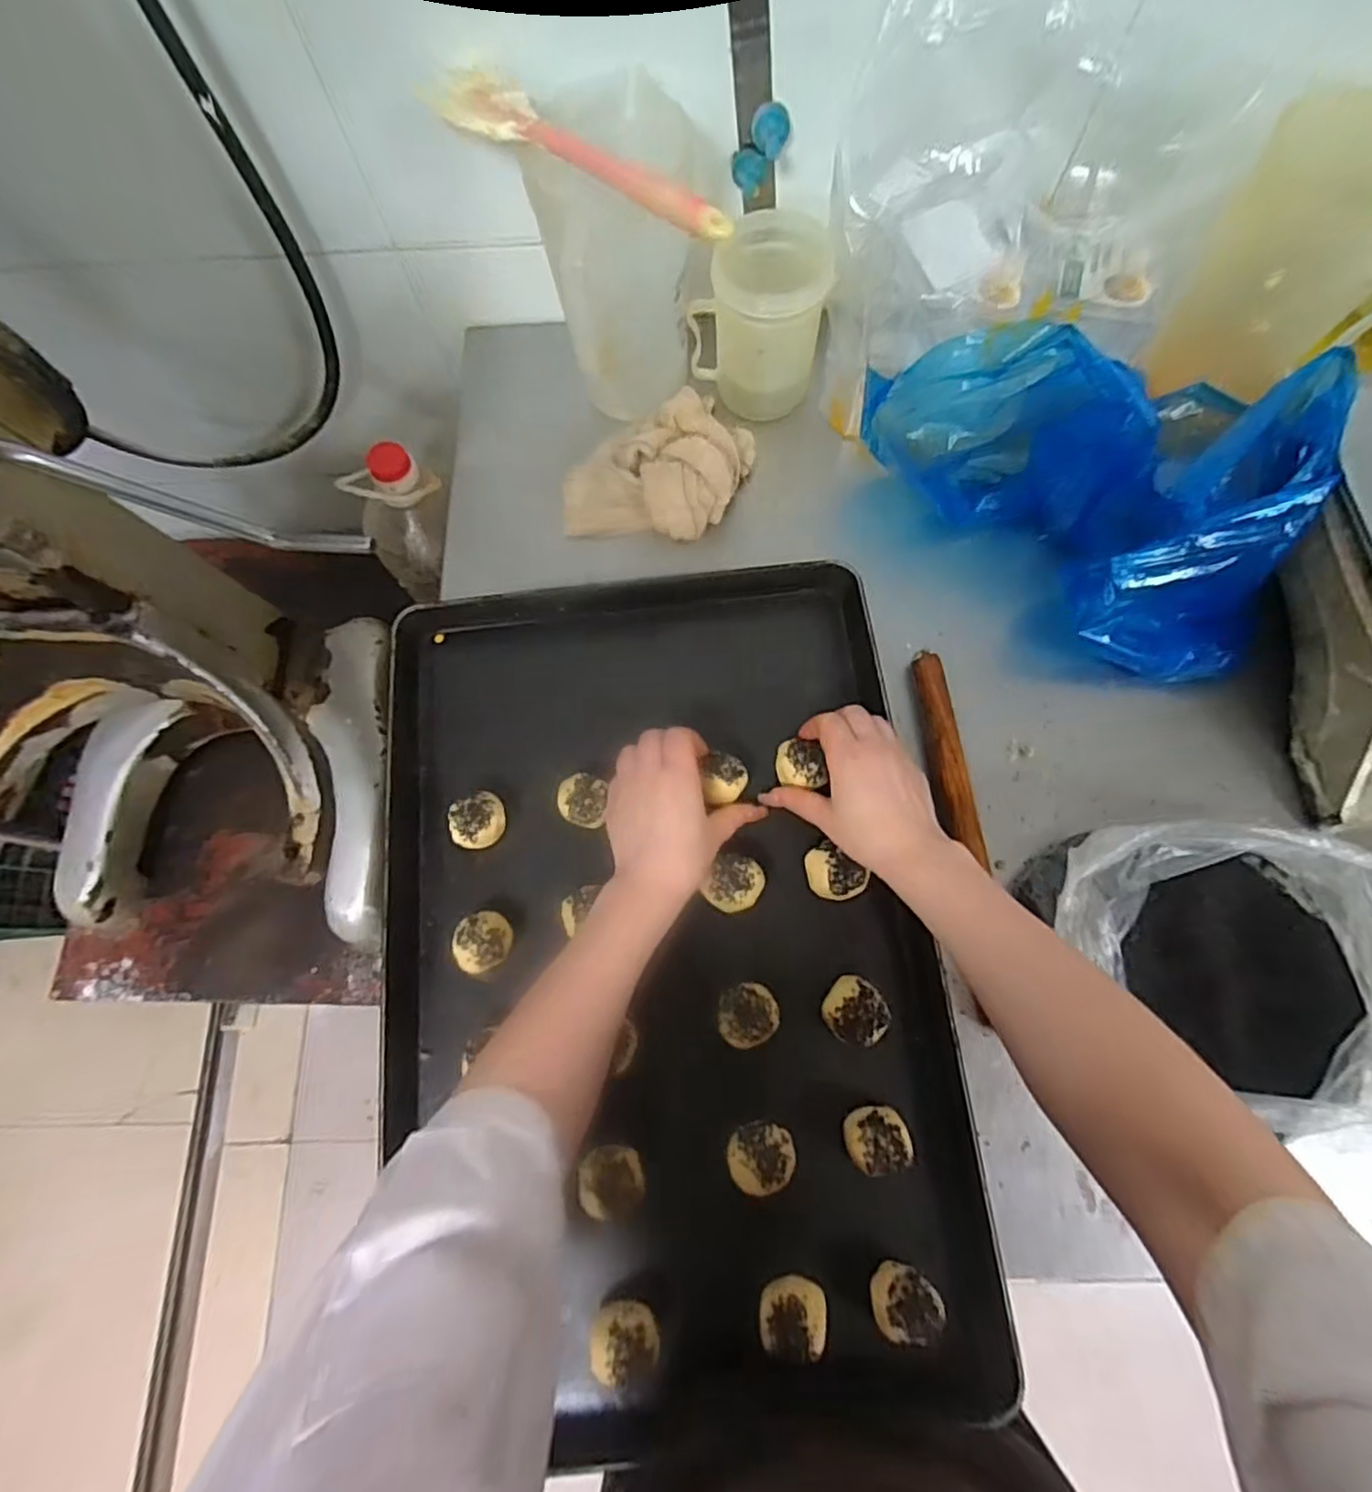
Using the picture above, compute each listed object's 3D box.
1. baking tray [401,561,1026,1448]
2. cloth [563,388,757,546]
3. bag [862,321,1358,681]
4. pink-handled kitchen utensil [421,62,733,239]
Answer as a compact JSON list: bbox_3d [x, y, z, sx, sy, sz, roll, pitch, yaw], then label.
[{"bbox_3d":[-0.019,0.153,0.519,0.396,0.062,0.611,-7,73,-1],"label":"baking tray"},{"bbox_3d":[-0.022,-0.256,0.629,0.191,0.054,0.134,-40,77,-10],"label":"cloth"},{"bbox_3d":[0.340,-0.231,0.543,0.212,0.144,0.358,-42,77,-11],"label":"bag"},{"bbox_3d":[-0.070,-0.410,0.465,0.242,0.017,0.050,32,77,10],"label":"pink-handled kitchen utensil"}]

